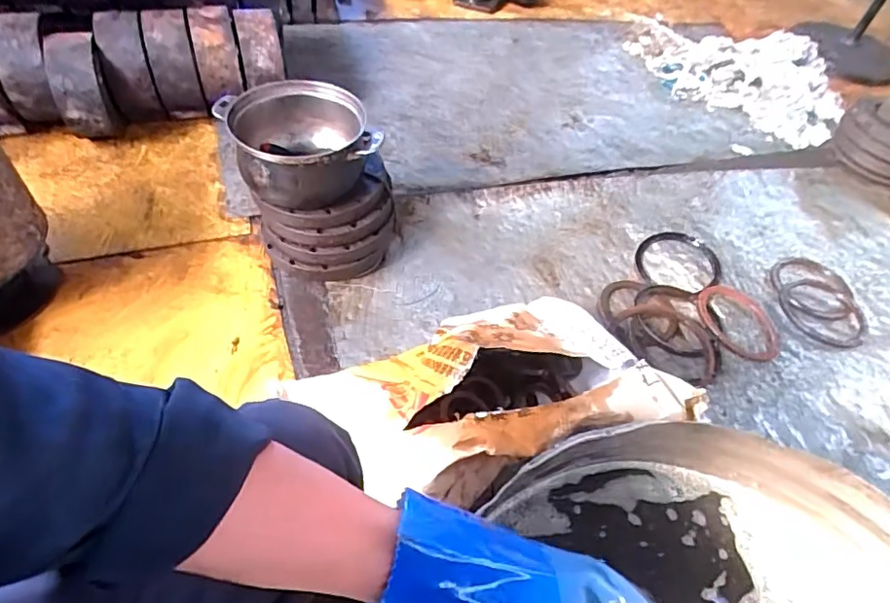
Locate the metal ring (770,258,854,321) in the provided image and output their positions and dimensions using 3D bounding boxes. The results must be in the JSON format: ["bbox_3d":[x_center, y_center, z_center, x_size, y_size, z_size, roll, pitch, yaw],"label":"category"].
[{"bbox_3d":[0.770,-0.029,1.147,0.164,0.011,0.164,5,52,-6],"label":"metal ring"}]

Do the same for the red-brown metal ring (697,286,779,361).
[{"bbox_3d":[0.574,0.037,1.047,0.159,0.019,0.168,5,52,-6],"label":"red-brown metal ring"}]

